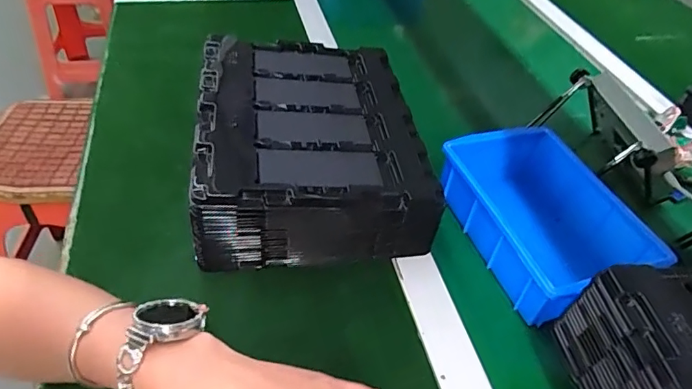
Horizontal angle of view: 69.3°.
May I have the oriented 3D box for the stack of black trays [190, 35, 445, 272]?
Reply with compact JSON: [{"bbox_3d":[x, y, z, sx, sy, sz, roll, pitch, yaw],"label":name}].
[{"bbox_3d":[-0.039,-0.060,0.535,0.214,0.093,0.269,-4,45,-8],"label":"stack of black trays"}]

